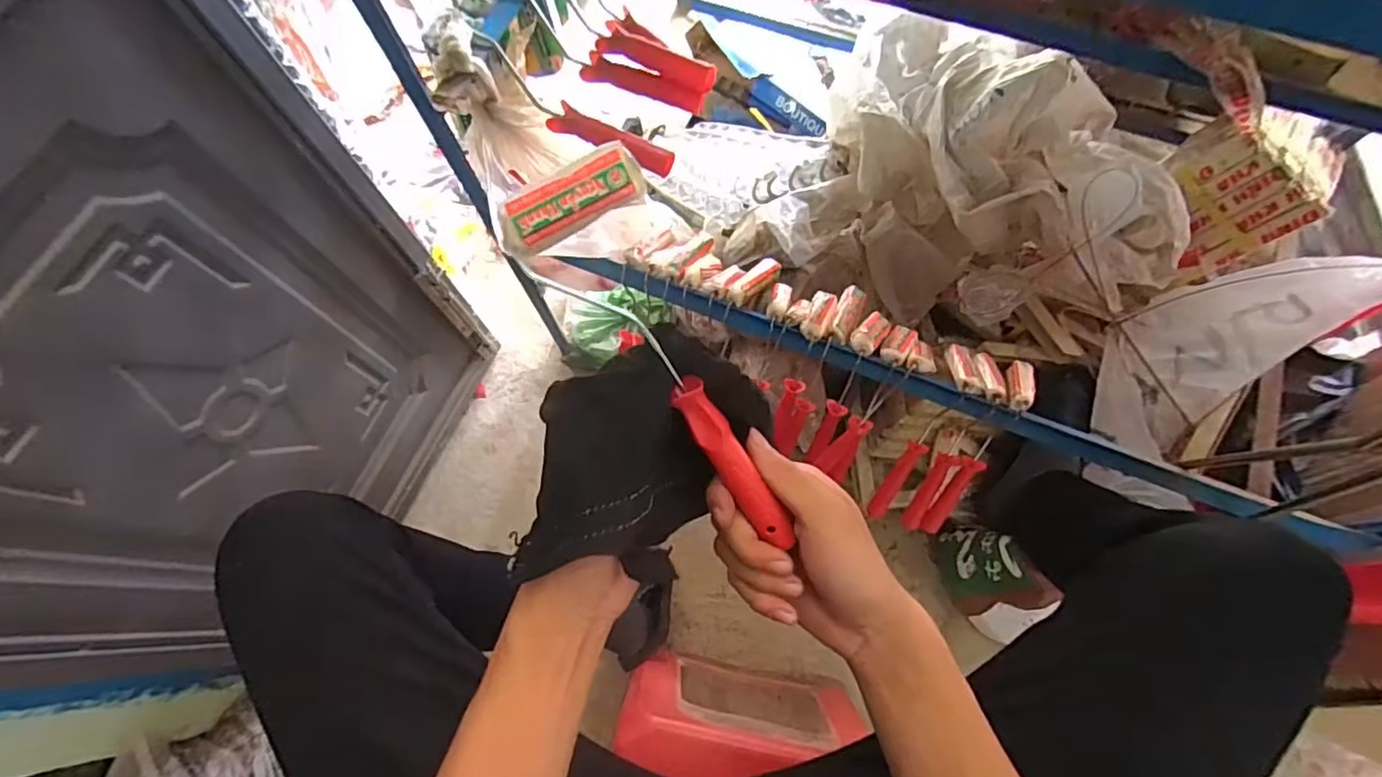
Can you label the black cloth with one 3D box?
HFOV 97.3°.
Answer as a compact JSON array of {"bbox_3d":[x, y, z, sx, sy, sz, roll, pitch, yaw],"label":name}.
[{"bbox_3d":[-0.038,0.039,0.306,0.114,0.048,0.143,27,73,11],"label":"black cloth"}]

